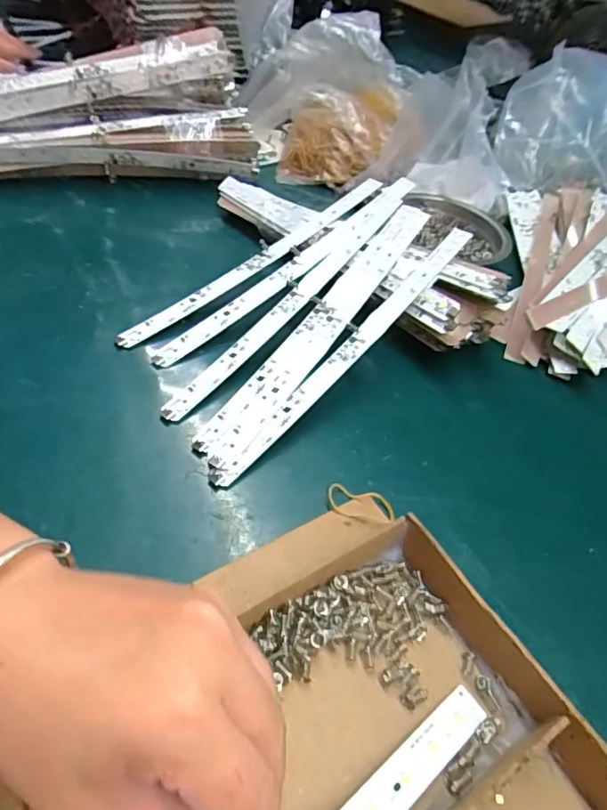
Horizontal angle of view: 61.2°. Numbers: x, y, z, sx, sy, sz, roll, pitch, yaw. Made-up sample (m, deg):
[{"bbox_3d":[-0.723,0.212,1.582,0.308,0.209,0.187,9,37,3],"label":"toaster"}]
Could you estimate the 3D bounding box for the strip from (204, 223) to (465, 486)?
[{"bbox_3d":[0.037,-0.044,0.370,0.016,0.011,0.278,35,67,22],"label":"strip"}]

